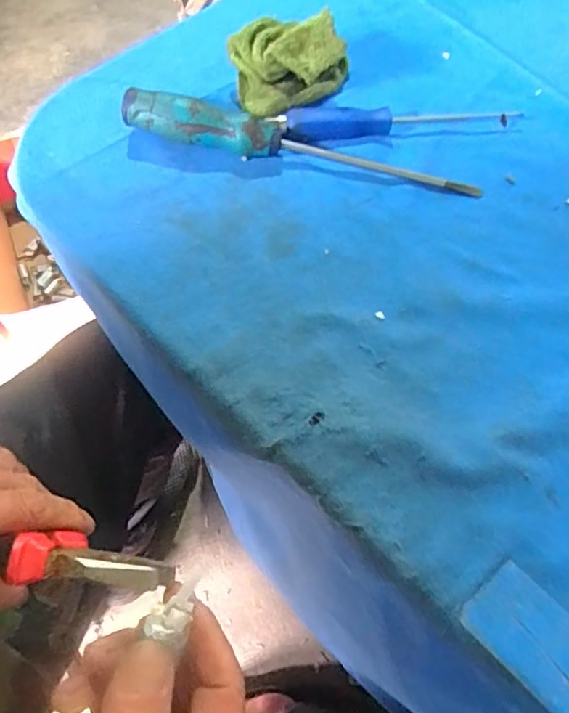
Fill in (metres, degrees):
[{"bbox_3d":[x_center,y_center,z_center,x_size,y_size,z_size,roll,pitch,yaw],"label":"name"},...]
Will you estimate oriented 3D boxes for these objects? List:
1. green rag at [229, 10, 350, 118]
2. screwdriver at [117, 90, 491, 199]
[{"bbox_3d":[0.004,-0.220,0.413,0.093,0.050,0.064,-29,68,-15],"label":"green rag"},{"bbox_3d":[0.013,-0.149,0.389,0.246,0.035,0.024,9,64,2],"label":"screwdriver"}]

